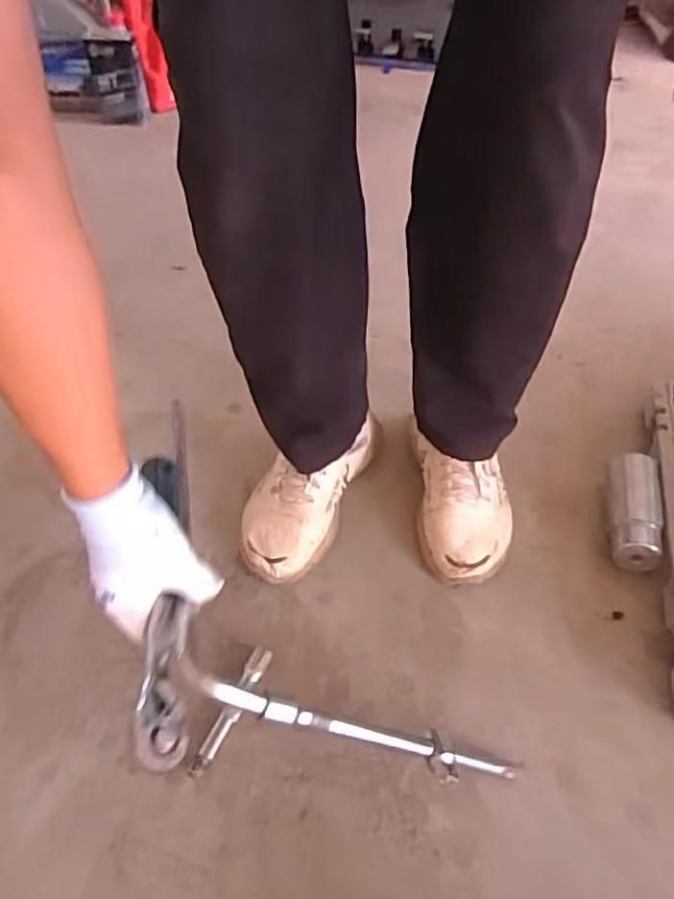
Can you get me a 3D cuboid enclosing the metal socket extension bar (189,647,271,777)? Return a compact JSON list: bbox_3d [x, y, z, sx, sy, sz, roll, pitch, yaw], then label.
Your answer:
[{"bbox_3d":[-0.094,0.236,0.586,0.017,0.017,0.125,19,49,16],"label":"metal socket extension bar"}]

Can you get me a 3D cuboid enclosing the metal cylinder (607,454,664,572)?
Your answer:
[{"bbox_3d":[0.331,0.071,0.728,0.051,0.050,0.152,12,48,10],"label":"metal cylinder"}]

